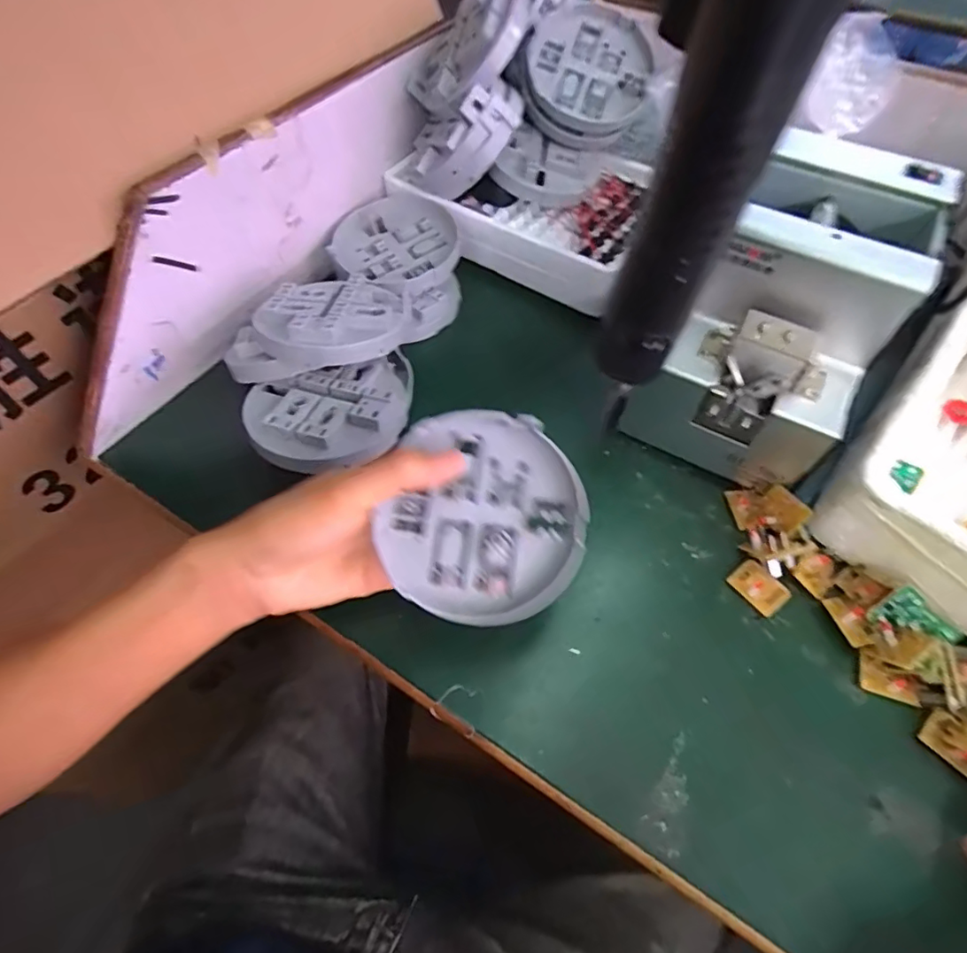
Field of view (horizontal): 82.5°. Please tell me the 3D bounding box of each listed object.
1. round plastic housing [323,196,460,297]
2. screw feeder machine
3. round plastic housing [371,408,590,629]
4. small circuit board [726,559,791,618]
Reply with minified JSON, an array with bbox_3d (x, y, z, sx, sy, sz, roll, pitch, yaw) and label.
[{"bbox_3d":[-0.073,-0.197,0.464,0.100,0.022,0.101,0,57,0],"label":"round plastic housing"},{"bbox_3d":[0.195,-0.101,0.367,0.120,0.150,0.183,32,62,19],"label":"screw feeder machine"},{"bbox_3d":[0.001,0.021,0.283,0.100,0.017,0.104,-1,82,5],"label":"round plastic housing"},{"bbox_3d":[0.170,0.068,0.338,0.023,0.008,0.031,-43,67,-1],"label":"small circuit board"}]

